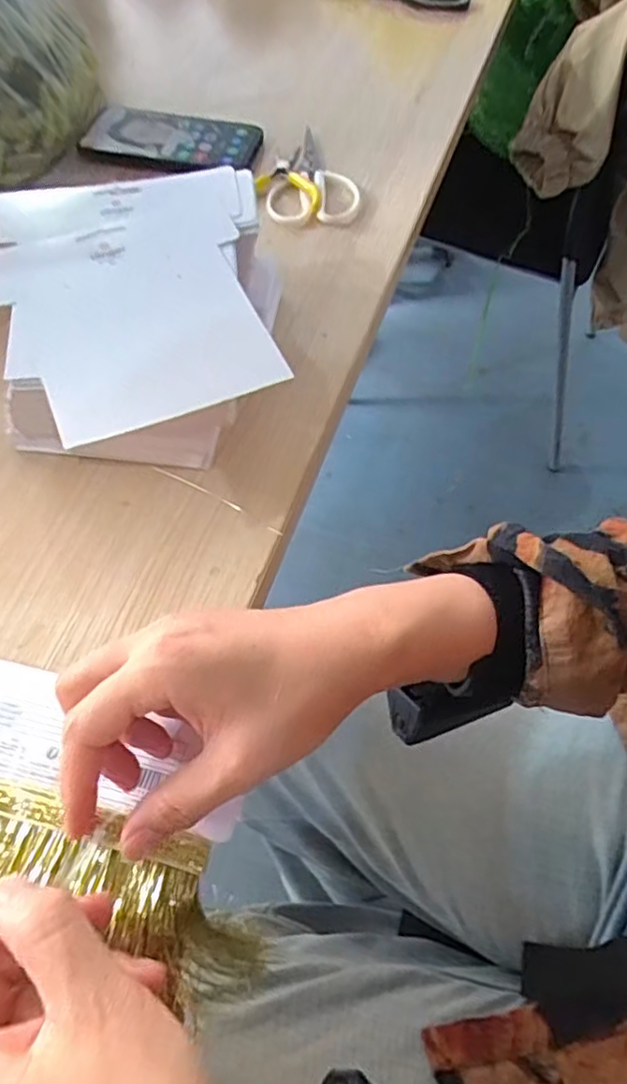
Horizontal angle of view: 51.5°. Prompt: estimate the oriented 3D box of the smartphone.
[{"bbox_3d":[-0.131,-0.372,0.597,0.164,0.014,0.076,13,59,10],"label":"smartphone"}]

